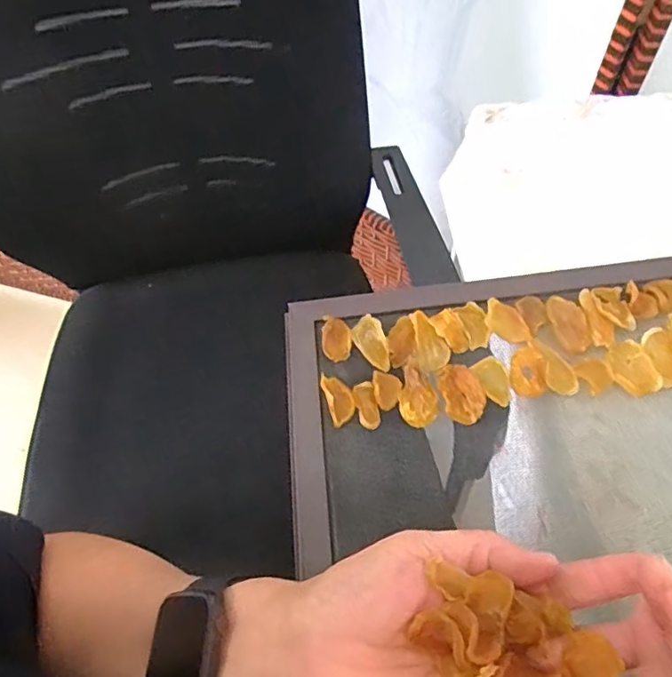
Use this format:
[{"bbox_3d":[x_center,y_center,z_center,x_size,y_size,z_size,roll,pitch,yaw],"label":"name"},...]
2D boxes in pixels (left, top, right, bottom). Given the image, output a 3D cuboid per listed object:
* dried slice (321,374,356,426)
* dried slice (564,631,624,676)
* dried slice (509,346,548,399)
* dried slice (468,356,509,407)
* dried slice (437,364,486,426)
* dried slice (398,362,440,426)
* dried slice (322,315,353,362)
[{"bbox_3d":[0.002,0.036,0.342,0.016,0.014,0.030,-18,57,-8],"label":"dried slice"},{"bbox_3d":[0.100,0.129,0.220,0.020,0.008,0.020,38,66,25],"label":"dried slice"},{"bbox_3d":[0.117,0.021,0.343,0.021,0.005,0.031,-4,72,12],"label":"dried slice"},{"bbox_3d":[0.098,0.027,0.347,0.021,0.006,0.031,-20,58,-9],"label":"dried slice"},{"bbox_3d":[0.077,0.033,0.344,0.025,0.010,0.038,-6,56,0],"label":"dried slice"},{"bbox_3d":[0.051,0.035,0.345,0.023,0.006,0.039,2,57,5],"label":"dried slice"},{"bbox_3d":[0.001,0.000,0.366,0.019,0.010,0.029,-3,57,2],"label":"dried slice"}]

